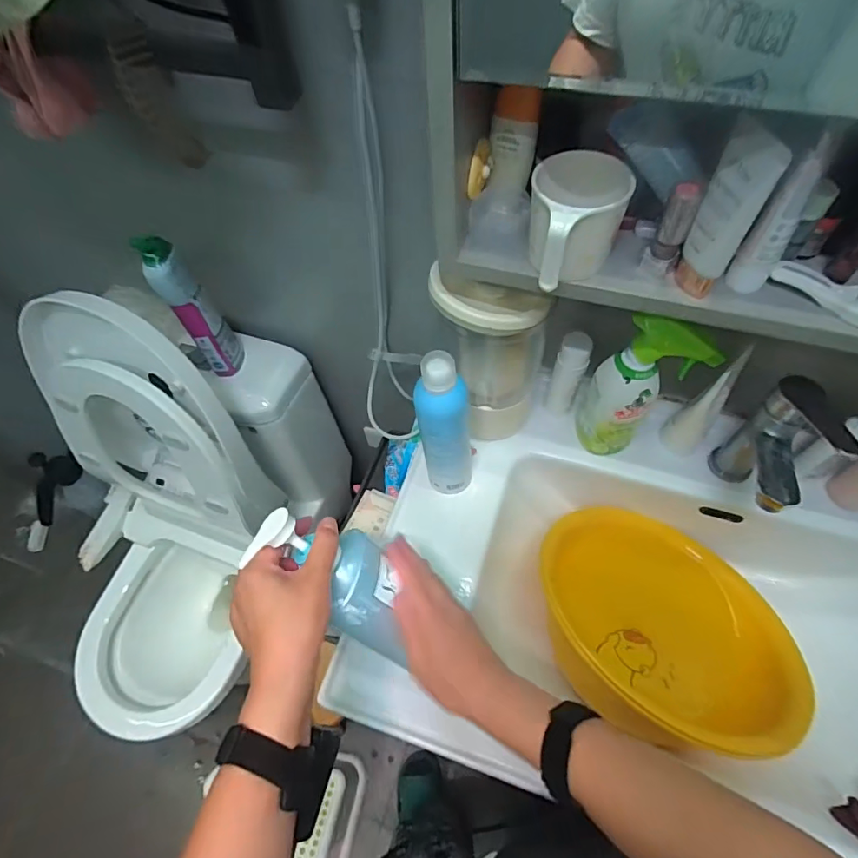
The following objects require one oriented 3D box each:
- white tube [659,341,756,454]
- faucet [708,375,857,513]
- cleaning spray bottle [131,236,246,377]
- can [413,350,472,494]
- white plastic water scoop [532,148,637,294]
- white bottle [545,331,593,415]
[{"bbox_3d":[0.338,-0.028,0.612,0.049,0.172,0.063,35,68,22],"label":"white tube"},{"bbox_3d":[0.379,0.043,0.551,0.063,0.183,0.144,16,62,13],"label":"faucet"},{"bbox_3d":[-0.355,-0.174,0.775,0.065,0.267,0.052,-32,62,-14],"label":"cleaning spray bottle"},{"bbox_3d":[0.019,0.004,0.570,0.062,0.230,0.053,-6,59,1],"label":"can"},{"bbox_3d":[0.118,-0.166,0.398,0.076,0.070,0.098,7,60,8],"label":"white plastic water scoop"},{"bbox_3d":[0.183,-0.067,0.656,0.038,0.140,0.034,17,62,14],"label":"white bottle"}]

